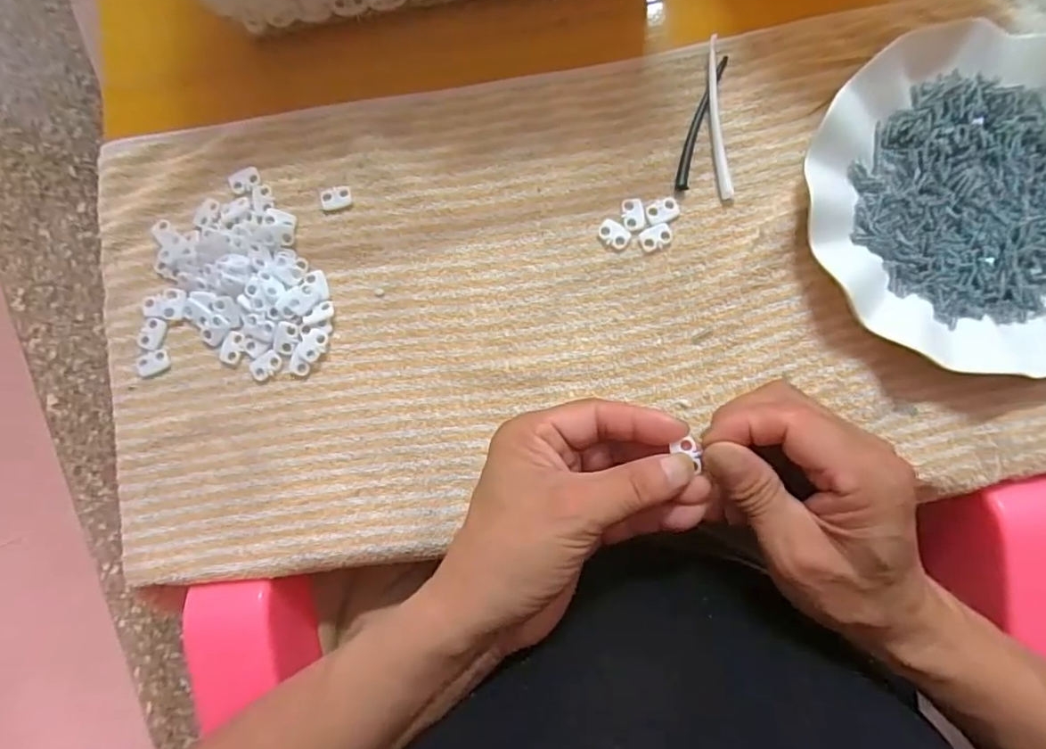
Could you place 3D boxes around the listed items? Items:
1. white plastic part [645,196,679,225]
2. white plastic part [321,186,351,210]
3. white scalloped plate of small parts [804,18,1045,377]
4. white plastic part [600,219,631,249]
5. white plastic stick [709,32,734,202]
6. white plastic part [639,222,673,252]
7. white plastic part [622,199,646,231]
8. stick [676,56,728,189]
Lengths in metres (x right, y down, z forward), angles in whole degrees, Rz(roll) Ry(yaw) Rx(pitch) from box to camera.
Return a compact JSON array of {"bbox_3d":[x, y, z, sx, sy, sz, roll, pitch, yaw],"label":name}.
[{"bbox_3d":[0.080,-0.093,0.320,0.019,0.004,0.013,-22,84,0],"label":"white plastic part"},{"bbox_3d":[-0.110,-0.104,0.329,0.017,0.004,0.013,-11,84,1],"label":"white plastic part"},{"bbox_3d":[0.244,-0.093,0.304,0.177,0.023,0.176,0,84,3],"label":"white scalloped plate of small parts"},{"bbox_3d":[0.052,-0.080,0.321,0.018,0.004,0.012,36,87,5],"label":"white plastic part"},{"bbox_3d":[0.112,-0.146,0.322,0.008,0.009,0.092,-6,84,2],"label":"white plastic stick"},{"bbox_3d":[0.076,-0.078,0.320,0.019,0.004,0.013,-24,84,0],"label":"white plastic part"},{"bbox_3d":[0.063,-0.092,0.320,0.012,0.004,0.018,-10,84,2],"label":"white plastic part"},{"bbox_3d":[0.102,-0.146,0.324,0.010,0.004,0.085,18,86,4],"label":"stick"}]

